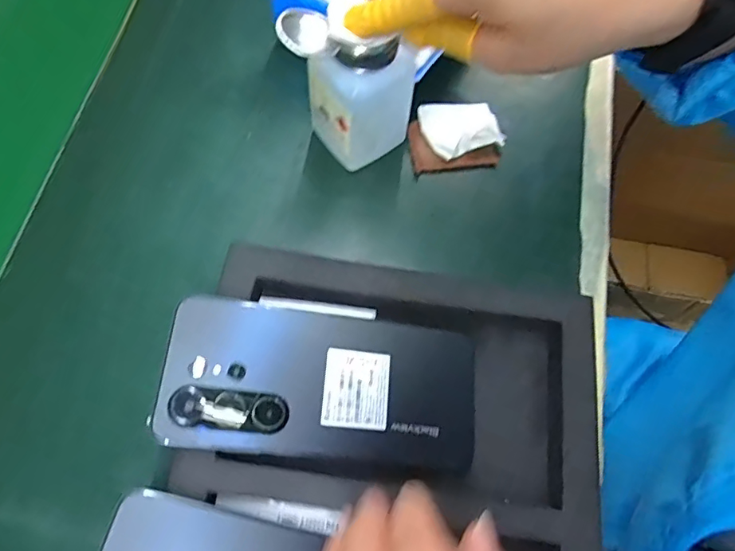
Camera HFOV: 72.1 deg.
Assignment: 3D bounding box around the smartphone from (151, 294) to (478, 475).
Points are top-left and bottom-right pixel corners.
[{"bbox_3d":[-0.022,0.058,0.274,0.167,0.006,0.078,9,68,-10],"label":"smartphone"}]

